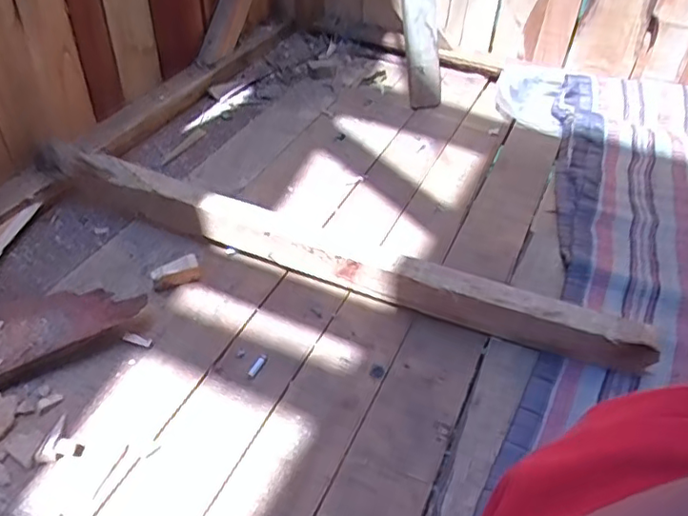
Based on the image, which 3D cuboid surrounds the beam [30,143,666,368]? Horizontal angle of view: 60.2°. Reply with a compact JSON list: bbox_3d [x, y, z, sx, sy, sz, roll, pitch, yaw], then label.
[{"bbox_3d":[-0.046,-0.011,0.729,0.787,0.082,0.041,18,44,15],"label":"beam"}]

